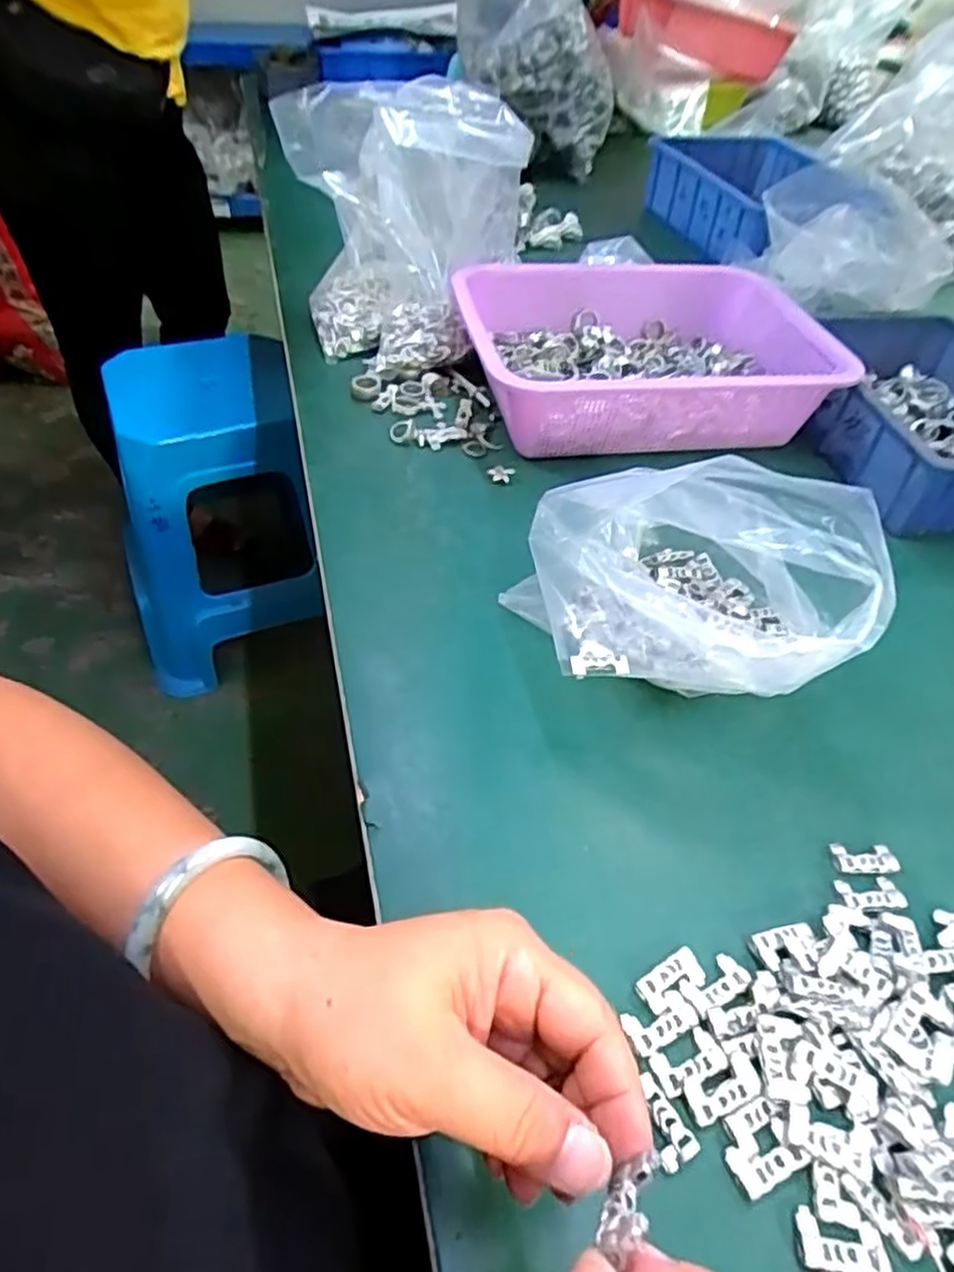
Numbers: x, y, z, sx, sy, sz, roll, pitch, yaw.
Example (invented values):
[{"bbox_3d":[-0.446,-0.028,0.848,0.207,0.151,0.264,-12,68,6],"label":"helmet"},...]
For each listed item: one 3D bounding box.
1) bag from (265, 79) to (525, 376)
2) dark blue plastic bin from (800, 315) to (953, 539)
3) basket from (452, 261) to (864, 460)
[{"bbox_3d":[-0.064,-0.372,0.657,0.202,0.201,0.201,0,47,-4],"label":"bag"},{"bbox_3d":[0.377,-0.189,0.614,0.174,0.066,0.245,-4,48,-7],"label":"dark blue plastic bin"},{"bbox_3d":[0.150,-0.245,0.634,0.313,0.077,0.219,-6,48,-9],"label":"basket"}]

